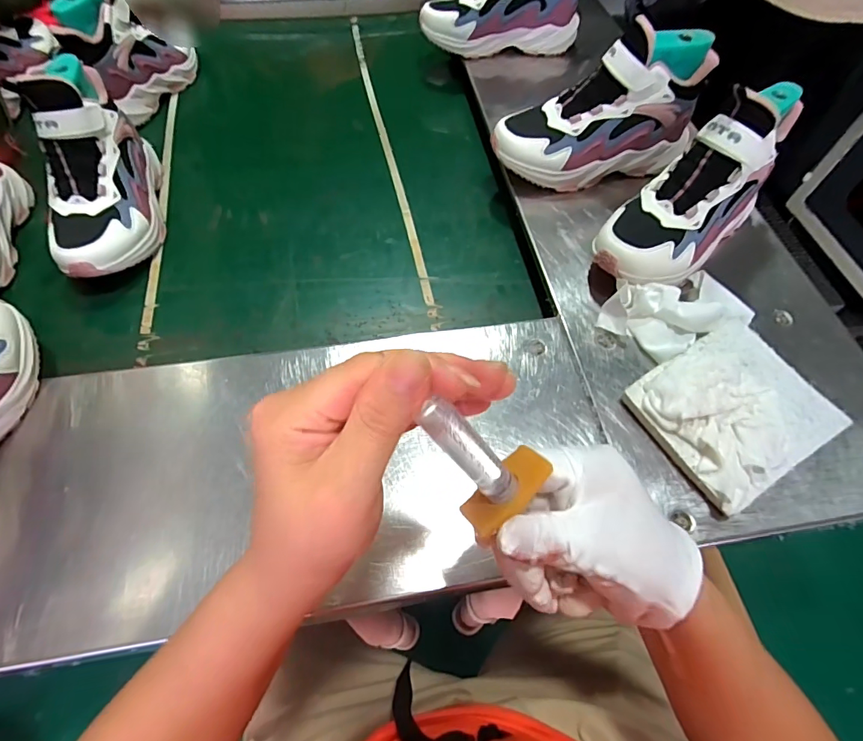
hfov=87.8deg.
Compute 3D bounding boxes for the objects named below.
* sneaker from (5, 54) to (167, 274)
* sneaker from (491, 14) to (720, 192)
[{"bbox_3d":[-0.380,-0.218,0.502,0.096,0.155,0.220,-14,61,-10],"label":"sneaker"},{"bbox_3d":[0.197,-0.305,0.526,0.225,0.138,0.094,-14,61,-10],"label":"sneaker"}]

